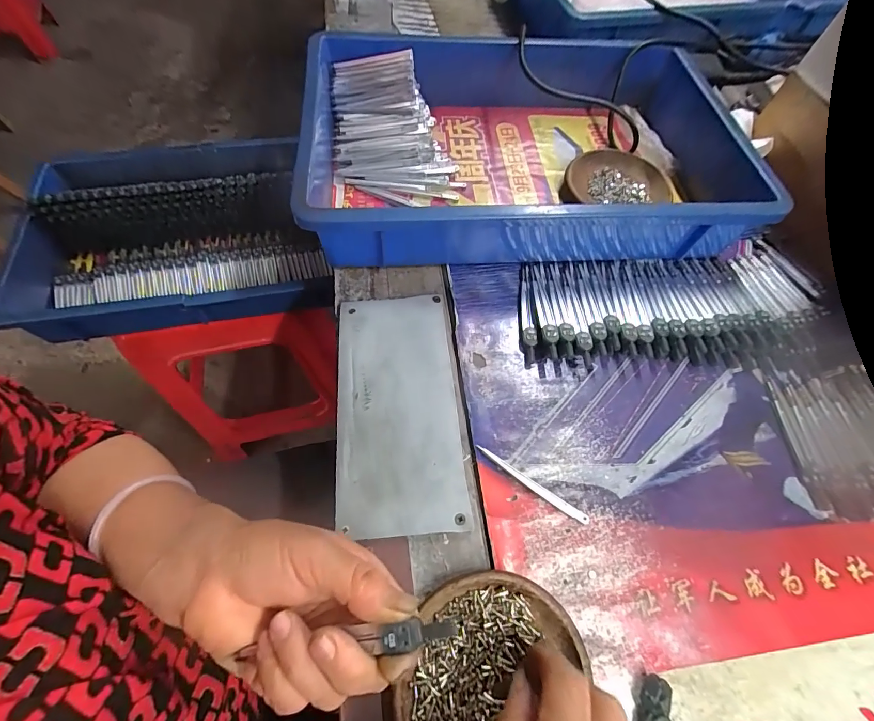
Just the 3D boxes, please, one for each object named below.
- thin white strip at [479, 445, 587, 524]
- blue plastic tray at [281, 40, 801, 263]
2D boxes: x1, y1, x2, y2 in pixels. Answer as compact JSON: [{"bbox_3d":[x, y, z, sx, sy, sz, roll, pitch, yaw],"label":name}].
[{"bbox_3d":[0.071,0.094,0.299,0.093,0.004,0.008,32,65,12],"label":"thin white strip"},{"bbox_3d":[0.092,-0.234,0.427,0.442,0.073,0.291,-3,63,-5],"label":"blue plastic tray"}]

